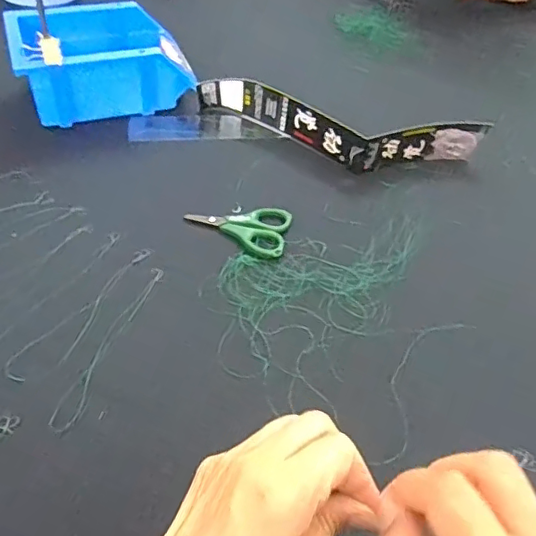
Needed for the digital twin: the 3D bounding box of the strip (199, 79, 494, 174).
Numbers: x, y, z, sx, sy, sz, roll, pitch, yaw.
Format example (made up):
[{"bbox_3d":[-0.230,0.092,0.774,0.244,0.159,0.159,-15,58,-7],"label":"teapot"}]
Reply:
[{"bbox_3d":[0.074,-0.147,0.599,0.309,0.043,0.074,12,49,5],"label":"strip"}]

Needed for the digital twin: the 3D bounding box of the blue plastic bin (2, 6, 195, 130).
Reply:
[{"bbox_3d":[-0.185,-0.231,0.616,0.178,0.077,0.121,-17,53,-19],"label":"blue plastic bin"}]

